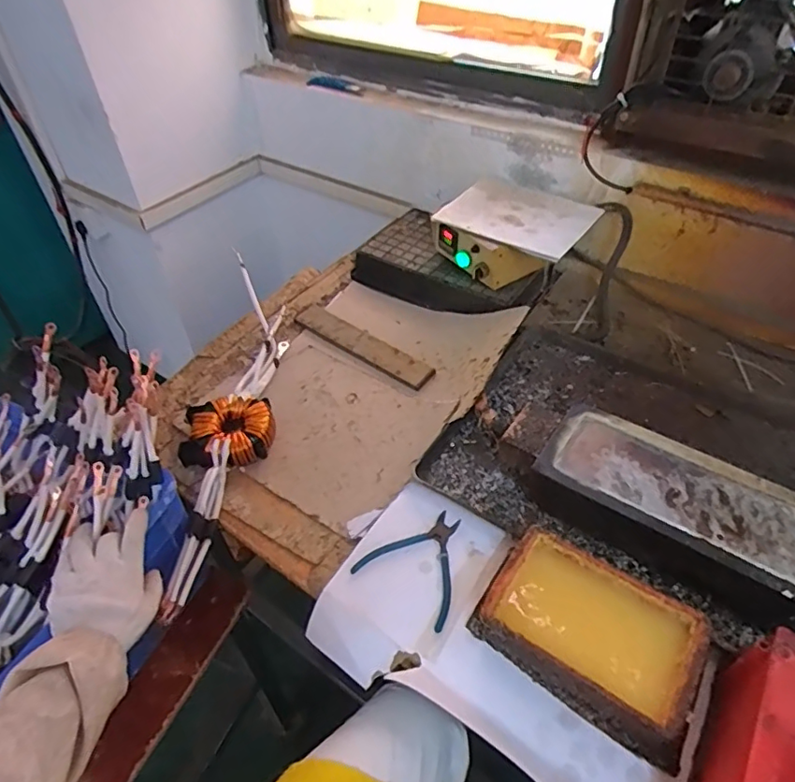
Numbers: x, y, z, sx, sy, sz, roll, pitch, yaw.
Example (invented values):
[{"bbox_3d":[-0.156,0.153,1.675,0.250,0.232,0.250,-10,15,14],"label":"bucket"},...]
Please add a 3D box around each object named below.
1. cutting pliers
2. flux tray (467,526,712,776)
[{"bbox_3d":[0.032,0.204,0.680,0.125,0.008,0.131,25,51,25],"label":"cutting pliers"},{"bbox_3d":[0.208,0.254,0.580,0.220,0.065,0.138,25,51,25],"label":"flux tray"}]

